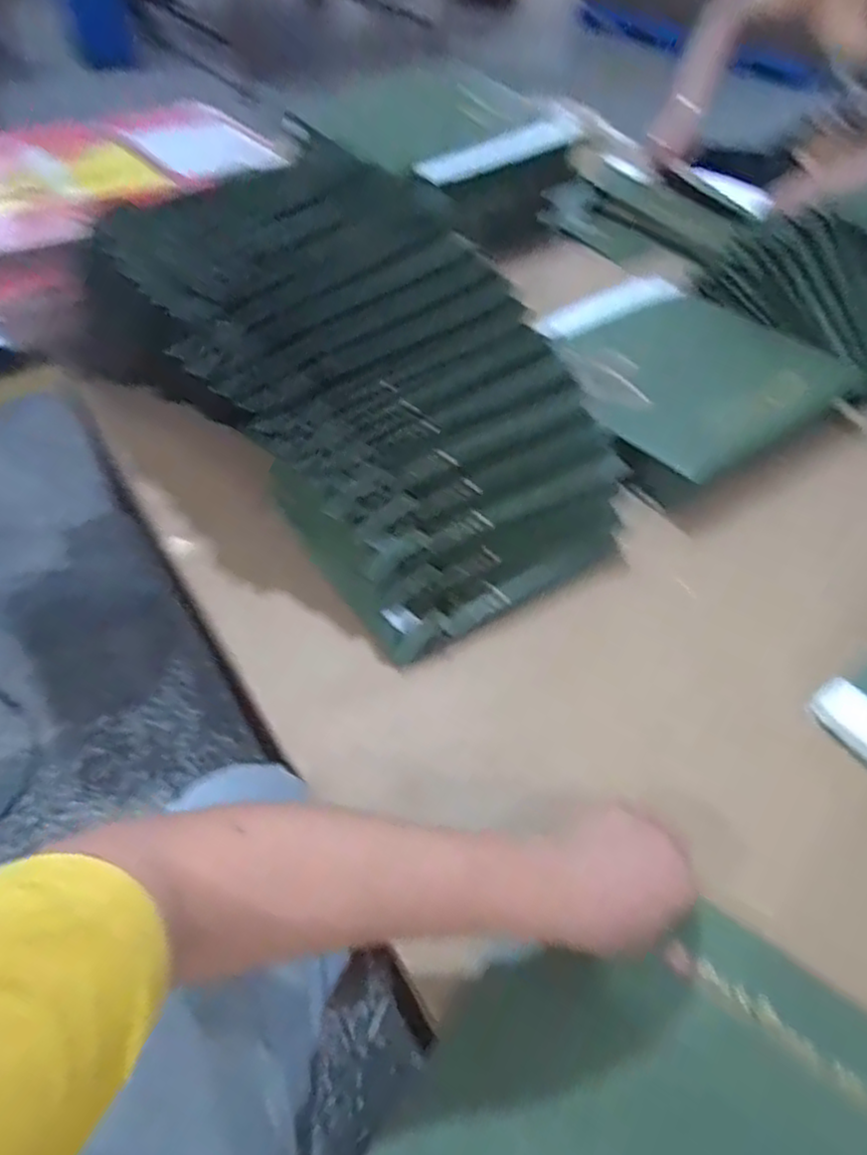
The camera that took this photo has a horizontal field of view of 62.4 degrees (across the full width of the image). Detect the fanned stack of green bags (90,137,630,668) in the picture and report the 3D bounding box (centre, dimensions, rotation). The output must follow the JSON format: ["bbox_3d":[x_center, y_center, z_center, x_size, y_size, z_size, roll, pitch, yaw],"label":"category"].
[{"bbox_3d":[-0.060,-0.165,0.653,0.453,0.243,0.259,34,55,24],"label":"fanned stack of green bags"}]

